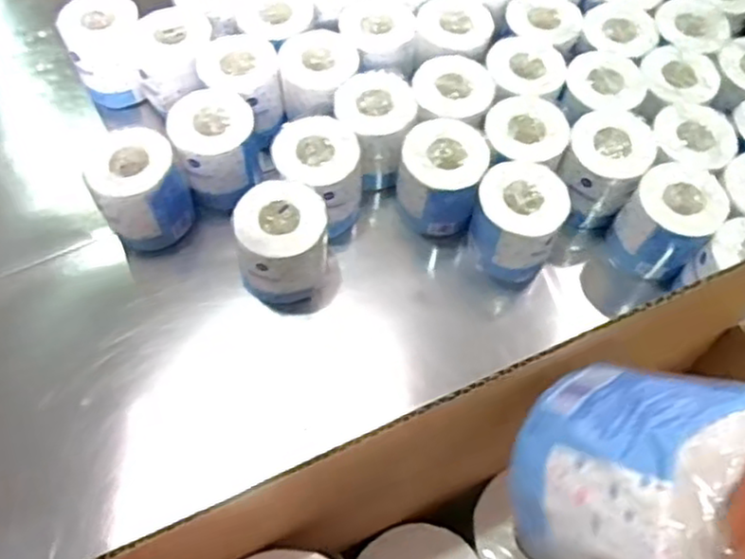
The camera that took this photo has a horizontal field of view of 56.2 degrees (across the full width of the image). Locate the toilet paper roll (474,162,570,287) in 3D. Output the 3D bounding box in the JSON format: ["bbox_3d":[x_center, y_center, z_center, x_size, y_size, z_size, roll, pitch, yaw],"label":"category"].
[{"bbox_3d":[0.164,-0.060,0.814,0.093,0.121,0.093,1,60,-2],"label":"toilet paper roll"}]

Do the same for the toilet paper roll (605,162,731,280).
[{"bbox_3d":[0.340,-0.060,0.823,0.094,0.115,0.096,1,60,-2],"label":"toilet paper roll"}]

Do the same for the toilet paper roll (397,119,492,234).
[{"bbox_3d":[0.081,-0.119,0.834,0.092,0.107,0.089,1,60,-2],"label":"toilet paper roll"}]

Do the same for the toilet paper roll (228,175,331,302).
[{"bbox_3d":[-0.100,-0.037,0.789,0.102,0.108,0.111,-4,61,-5],"label":"toilet paper roll"}]

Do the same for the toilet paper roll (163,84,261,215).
[{"bbox_3d":[-0.188,-0.155,0.854,0.098,0.108,0.108,-11,62,-9],"label":"toilet paper roll"}]

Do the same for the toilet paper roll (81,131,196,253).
[{"bbox_3d":[-0.269,-0.102,0.818,0.096,0.111,0.099,1,60,-2],"label":"toilet paper roll"}]

